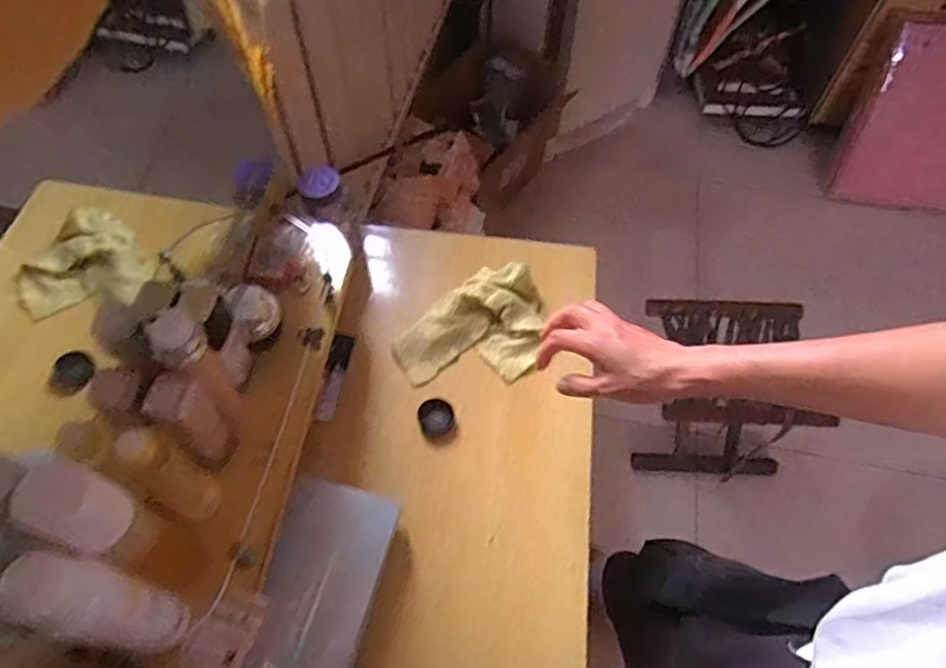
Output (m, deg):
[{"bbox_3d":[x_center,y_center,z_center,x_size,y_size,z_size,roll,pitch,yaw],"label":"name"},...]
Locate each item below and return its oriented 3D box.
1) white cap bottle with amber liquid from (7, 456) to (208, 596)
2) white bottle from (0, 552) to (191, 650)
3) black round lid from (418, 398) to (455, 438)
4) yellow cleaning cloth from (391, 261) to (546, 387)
[{"bbox_3d":[-0.222,0.131,0.411,0.041,0.180,0.046,23,62,13],"label":"white cap bottle with amber liquid"},{"bbox_3d":[-0.226,0.172,0.389,0.039,0.139,0.042,10,60,6],"label":"white bottle"},{"bbox_3d":[-0.039,0.089,0.664,0.036,0.007,0.043,-16,60,-9],"label":"black round lid"},{"bbox_3d":[0.007,0.001,0.704,0.180,0.029,0.124,-29,63,-16],"label":"yellow cleaning cloth"}]

